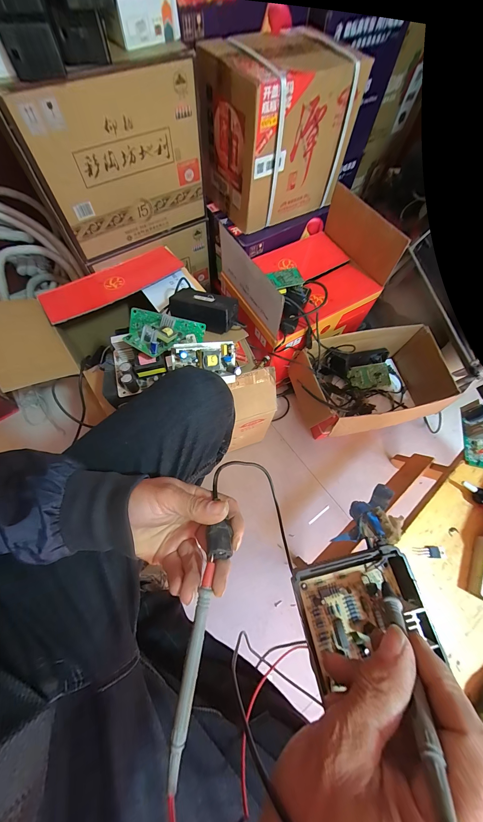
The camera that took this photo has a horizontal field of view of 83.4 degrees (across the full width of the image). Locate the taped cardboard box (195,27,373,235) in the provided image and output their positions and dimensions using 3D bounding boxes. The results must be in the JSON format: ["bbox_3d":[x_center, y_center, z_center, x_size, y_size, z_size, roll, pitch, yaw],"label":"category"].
[{"bbox_3d":[0.084,-0.686,0.686,0.337,0.282,0.196,-27,71,-13],"label":"taped cardboard box"}]

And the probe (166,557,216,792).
[{"bbox_3d":[-0.036,0.185,0.204,0.010,0.007,0.127,9,58,1],"label":"probe"}]

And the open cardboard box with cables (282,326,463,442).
[{"bbox_3d":[0.409,-0.078,0.859,0.467,0.203,0.276,-10,68,-7],"label":"open cardboard box with cables"}]

